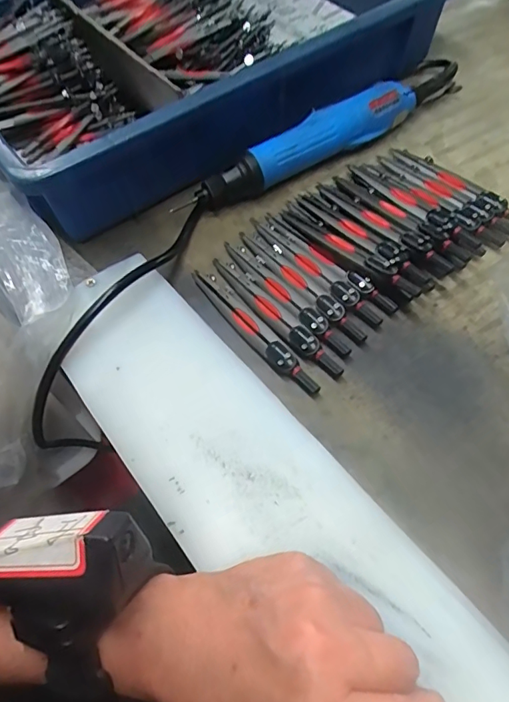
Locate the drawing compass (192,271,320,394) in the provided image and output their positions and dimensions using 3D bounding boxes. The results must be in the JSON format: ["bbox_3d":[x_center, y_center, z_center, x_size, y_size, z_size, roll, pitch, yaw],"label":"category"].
[{"bbox_3d":[-0.004,-0.016,0.318,0.018,0.017,0.126,-34,62,-15],"label":"drawing compass"}]

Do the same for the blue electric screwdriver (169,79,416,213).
[{"bbox_3d":[0.042,-0.170,0.384,0.212,0.031,0.030,-31,61,-13],"label":"blue electric screwdriver"}]

